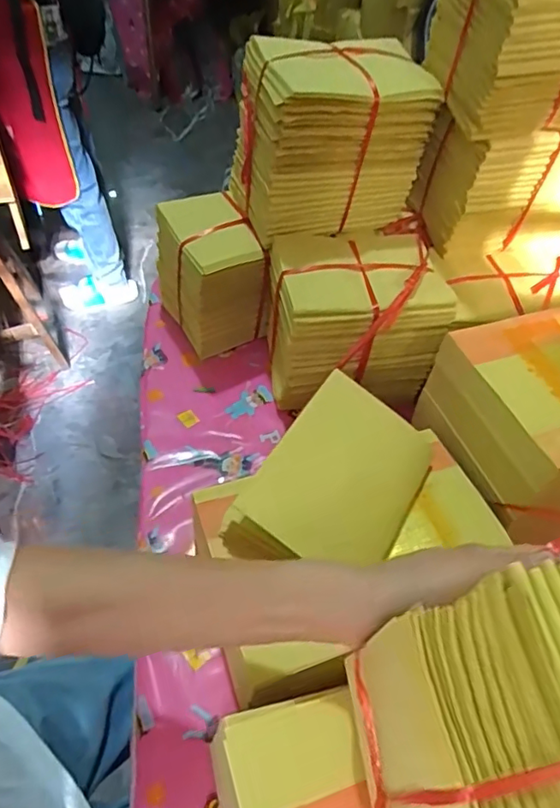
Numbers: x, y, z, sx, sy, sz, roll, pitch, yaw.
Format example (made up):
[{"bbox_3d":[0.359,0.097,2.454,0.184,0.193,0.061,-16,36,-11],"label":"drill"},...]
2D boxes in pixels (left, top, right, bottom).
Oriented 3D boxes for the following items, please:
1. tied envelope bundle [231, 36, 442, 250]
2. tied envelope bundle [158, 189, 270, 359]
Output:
[{"bbox_3d":[0.051,-0.272,0.573,0.183,0.153,0.112,-13,53,-15],"label":"tied envelope bundle"},{"bbox_3d":[-0.081,-0.149,0.654,0.092,0.149,0.125,-21,56,-21],"label":"tied envelope bundle"}]

